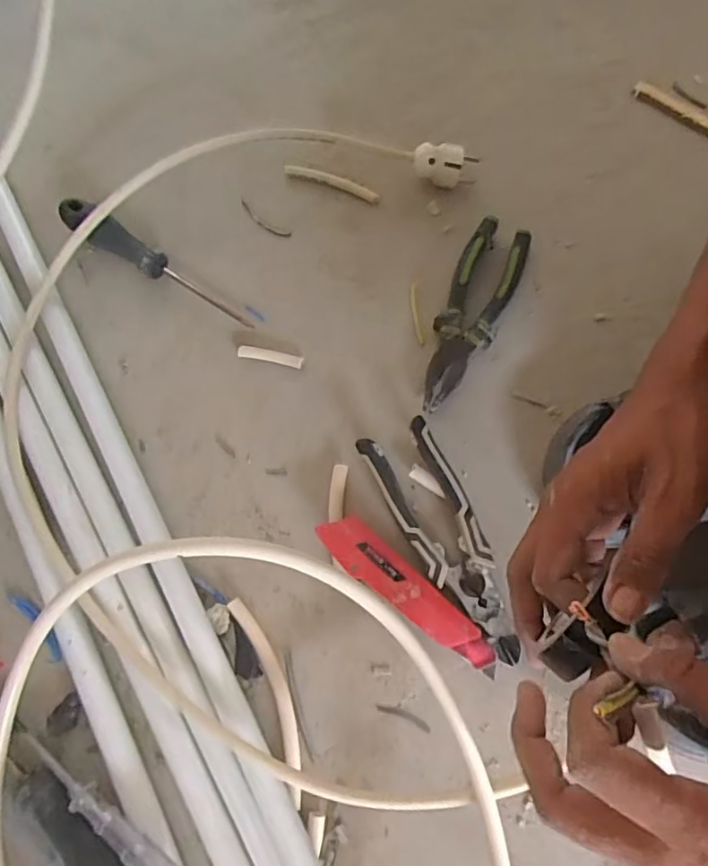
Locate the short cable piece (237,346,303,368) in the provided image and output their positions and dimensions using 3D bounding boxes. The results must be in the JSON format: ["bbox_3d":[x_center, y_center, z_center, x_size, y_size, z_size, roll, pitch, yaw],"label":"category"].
[{"bbox_3d":[-0.071,-0.066,0.474,0.055,0.004,0.011,12,72,2],"label":"short cable piece"}]

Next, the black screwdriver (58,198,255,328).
[{"bbox_3d":[-0.171,-0.144,0.475,0.190,0.029,0.024,32,74,8],"label":"black screwdriver"}]

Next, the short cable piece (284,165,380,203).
[{"bbox_3d":[-0.020,-0.233,0.524,0.089,0.016,0.010,16,72,3],"label":"short cable piece"}]

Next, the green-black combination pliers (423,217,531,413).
[{"bbox_3d":[0.098,-0.101,0.471,0.049,0.025,0.184,25,73,6],"label":"green-black combination pliers"}]

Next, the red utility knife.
[{"bbox_3d":[0.037,0.114,0.411,0.147,0.021,0.032,38,74,10],"label":"red utility knife"}]

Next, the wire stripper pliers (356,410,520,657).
[{"bbox_3d":[0.068,0.080,0.415,0.052,0.030,0.183,-25,75,-10],"label":"wire stripper pliers"}]

